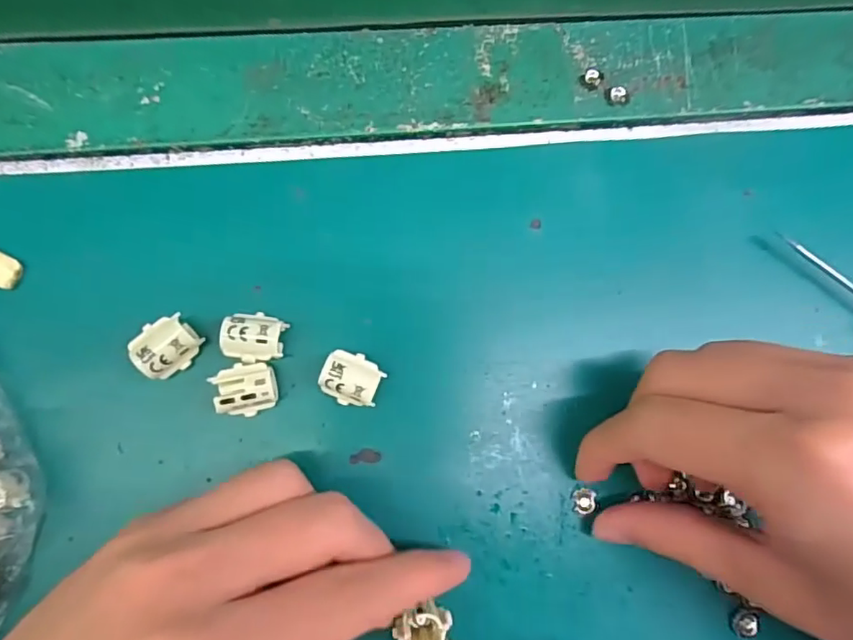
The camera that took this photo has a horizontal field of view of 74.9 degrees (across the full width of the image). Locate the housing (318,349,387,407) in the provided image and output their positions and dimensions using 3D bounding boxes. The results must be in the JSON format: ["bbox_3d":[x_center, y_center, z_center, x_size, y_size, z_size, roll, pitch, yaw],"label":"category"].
[{"bbox_3d":[-0.029,0.023,0.215,0.022,0.014,0.018,22,81,-2],"label":"housing"}]

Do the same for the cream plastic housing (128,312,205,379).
[{"bbox_3d":[-0.097,0.010,0.209,0.022,0.013,0.017,-43,88,-8],"label":"cream plastic housing"}]

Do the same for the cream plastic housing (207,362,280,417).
[{"bbox_3d":[-0.068,0.026,0.210,0.022,0.013,0.018,-16,84,-7],"label":"cream plastic housing"}]

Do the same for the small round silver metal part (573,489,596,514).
[{"bbox_3d":[0.063,0.072,0.221,0.009,0.004,0.010,2,82,-4],"label":"small round silver metal part"}]

